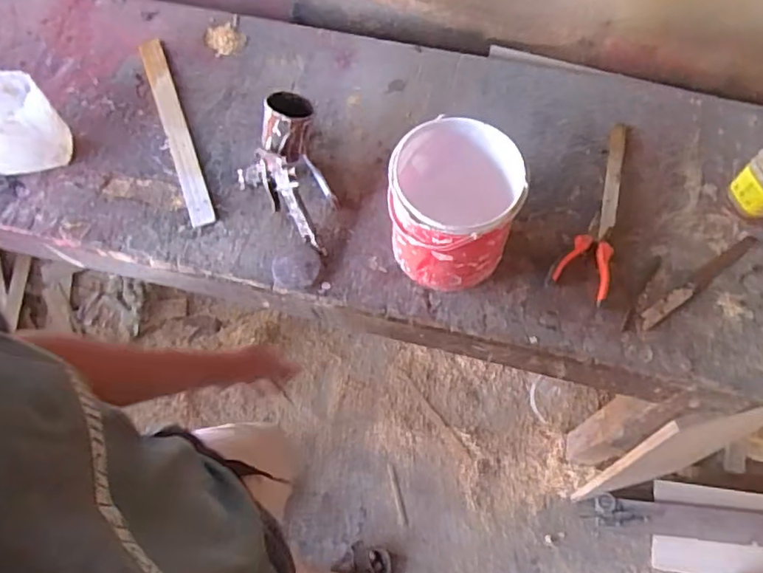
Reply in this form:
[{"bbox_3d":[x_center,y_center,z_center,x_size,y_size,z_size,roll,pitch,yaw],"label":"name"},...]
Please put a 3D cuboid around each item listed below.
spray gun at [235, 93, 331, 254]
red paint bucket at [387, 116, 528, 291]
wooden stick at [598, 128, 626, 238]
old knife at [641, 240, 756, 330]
[{"bbox_3d":[-0.155,-0.174,0.933,0.142,0.140,0.241,-17,65,-5],"label":"spray gun"},{"bbox_3d":[0.098,-0.105,0.851,0.169,0.196,0.169,-1,64,2],"label":"red paint bucket"},{"bbox_3d":[0.383,-0.177,0.971,0.026,0.013,0.220,12,65,9],"label":"wooden stick"},{"bbox_3d":[0.488,-0.008,0.900,0.242,0.007,0.027,-33,67,-12],"label":"old knife"}]

